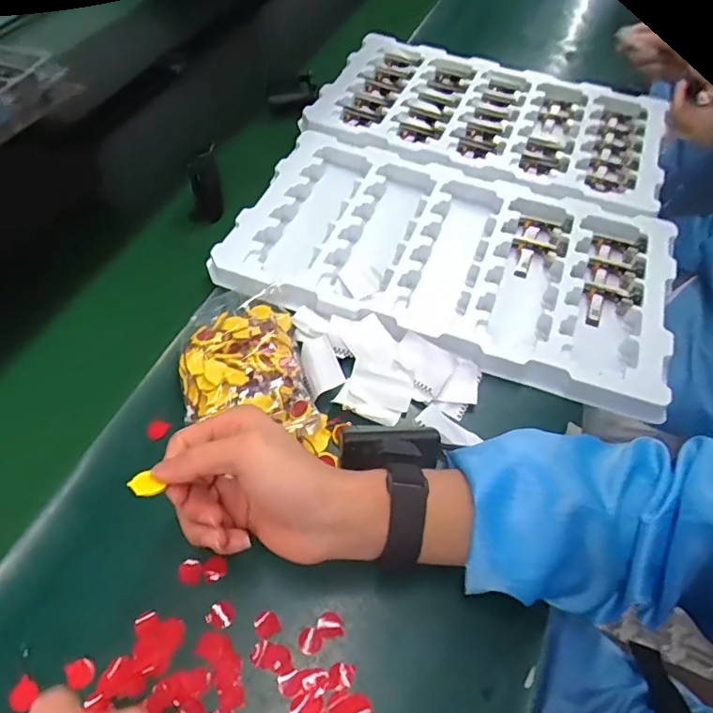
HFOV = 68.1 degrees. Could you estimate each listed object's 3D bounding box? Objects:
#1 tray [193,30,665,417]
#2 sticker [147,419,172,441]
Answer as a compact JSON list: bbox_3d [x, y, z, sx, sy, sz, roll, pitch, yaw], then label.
[{"bbox_3d":[0.132,-0.194,0.619,0.444,0.056,0.585,17,56,12],"label":"tray"},{"bbox_3d":[-0.161,0.060,0.429,0.017,0.004,0.017,9,59,7],"label":"sticker"}]

